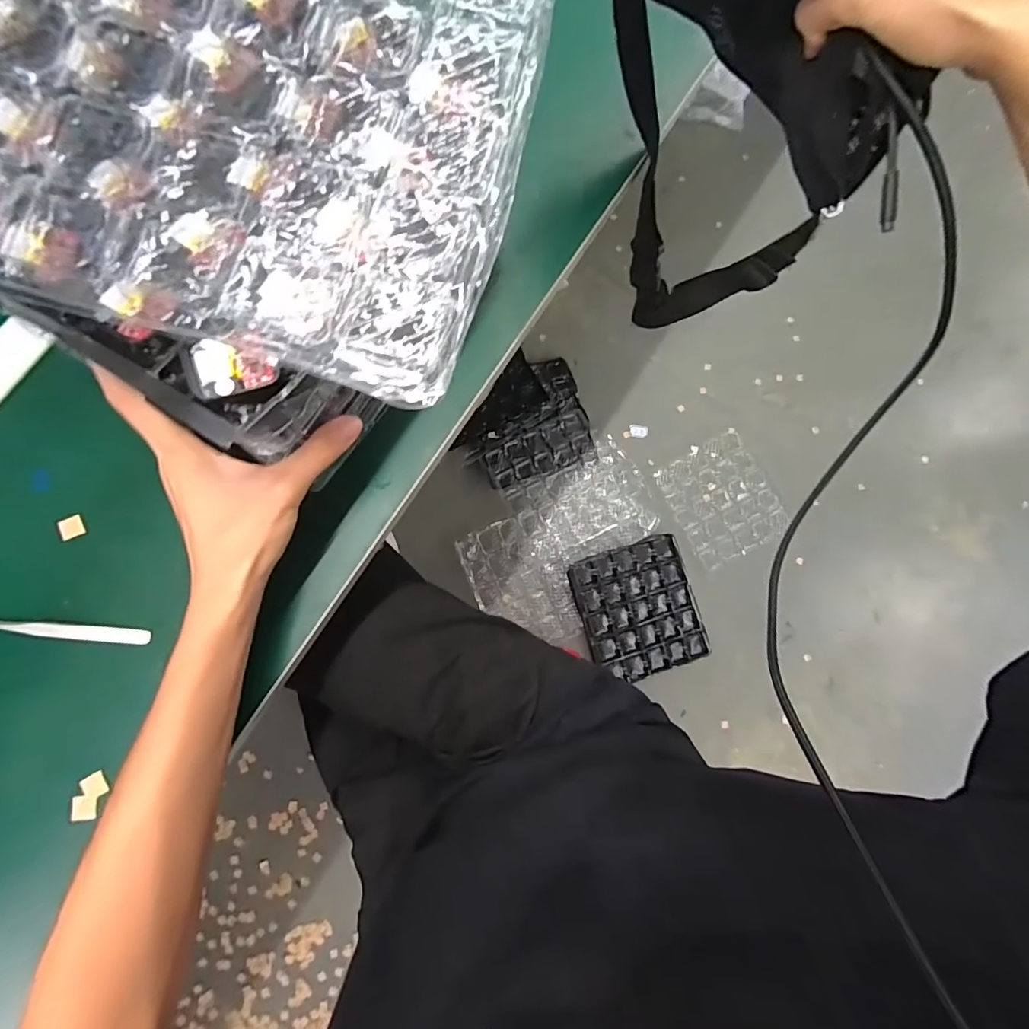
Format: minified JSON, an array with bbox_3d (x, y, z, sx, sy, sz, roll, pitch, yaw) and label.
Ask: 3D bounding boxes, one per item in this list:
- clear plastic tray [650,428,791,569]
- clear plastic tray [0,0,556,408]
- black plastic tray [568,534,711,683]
[{"bbox_3d":[0.491,-0.040,1.147,0.242,0.025,0.271,-23,82,-6],"label":"clear plastic tray"},{"bbox_3d":[-0.141,-0.216,0.258,0.289,0.040,0.258,13,80,0],"label":"clear plastic tray"},{"bbox_3d":[0.280,0.214,1.088,0.257,0.027,0.283,-17,82,-5],"label":"black plastic tray"}]

